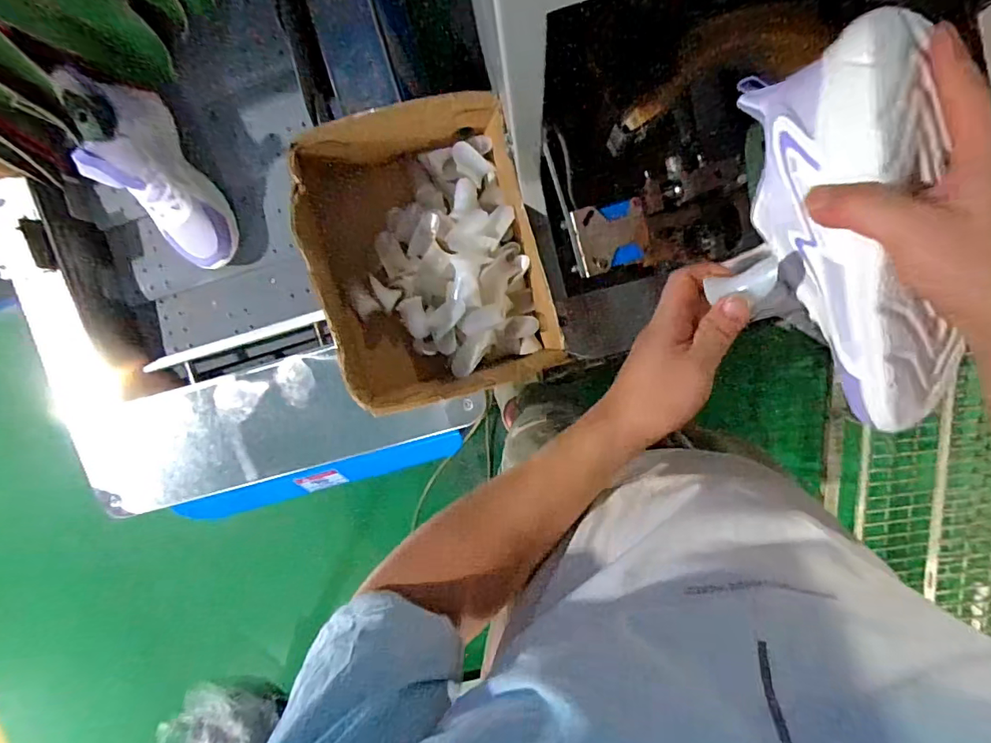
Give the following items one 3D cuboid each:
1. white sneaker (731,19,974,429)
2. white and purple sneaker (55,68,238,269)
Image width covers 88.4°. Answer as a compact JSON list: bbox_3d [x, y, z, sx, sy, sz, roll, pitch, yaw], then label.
[{"bbox_3d":[0.245,-0.089,0.339,0.078,0.101,0.251,-14,92,5],"label":"white sneaker"},{"bbox_3d":[-0.442,-0.244,0.649,0.090,0.142,0.255,-26,118,6],"label":"white and purple sneaker"}]

